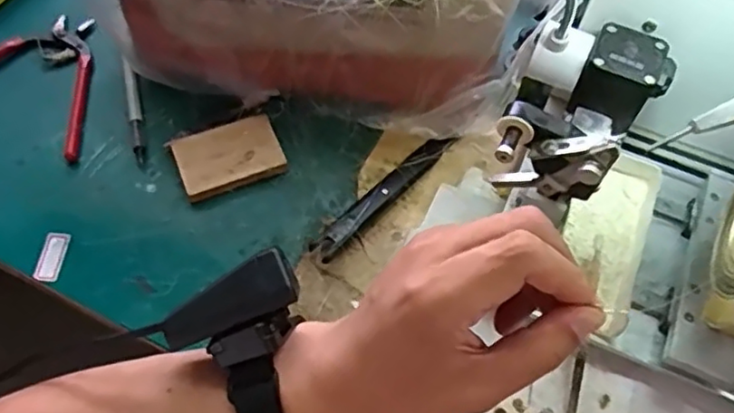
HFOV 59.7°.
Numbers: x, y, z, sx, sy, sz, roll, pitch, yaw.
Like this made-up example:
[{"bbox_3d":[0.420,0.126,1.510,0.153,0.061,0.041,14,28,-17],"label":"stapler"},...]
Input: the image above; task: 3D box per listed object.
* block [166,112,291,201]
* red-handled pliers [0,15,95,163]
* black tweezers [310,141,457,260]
[{"bbox_3d":[-0.099,-0.036,0.459,0.073,0.016,0.049,-18,62,-13],"label":"block"},{"bbox_3d":[-0.253,-0.103,0.490,0.128,0.013,0.127,15,60,6],"label":"red-handled pliers"},{"bbox_3d":[0.013,-0.010,0.451,0.017,0.016,0.133,39,65,18],"label":"black tweezers"}]

